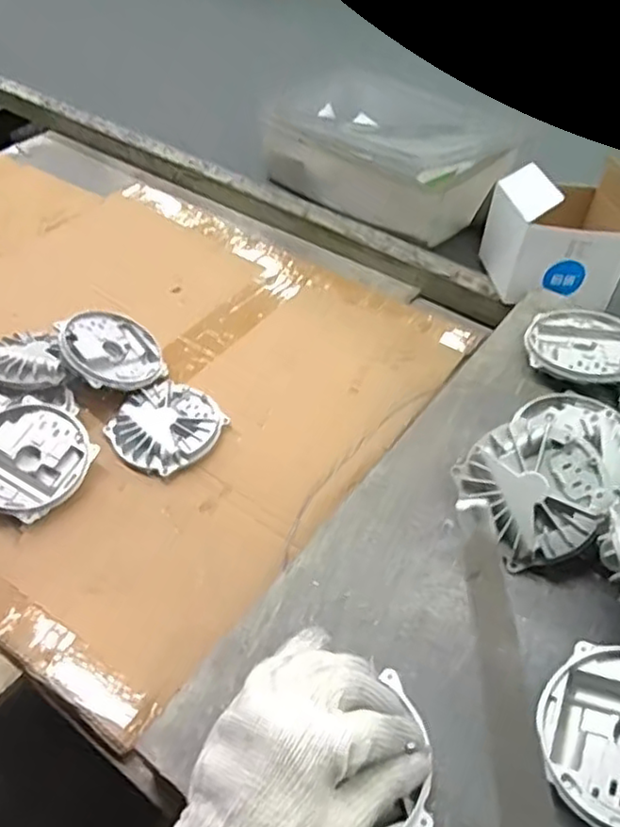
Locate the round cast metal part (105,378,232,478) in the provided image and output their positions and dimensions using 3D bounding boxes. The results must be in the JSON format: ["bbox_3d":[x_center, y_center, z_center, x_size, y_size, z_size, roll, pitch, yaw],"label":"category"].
[{"bbox_3d":[-0.145,0.013,0.680,0.104,0.028,0.112,0,48,0],"label":"round cast metal part"}]

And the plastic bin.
[{"bbox_3d":[0.122,-0.371,0.965,0.323,0.103,0.231,31,55,25],"label":"plastic bin"}]

